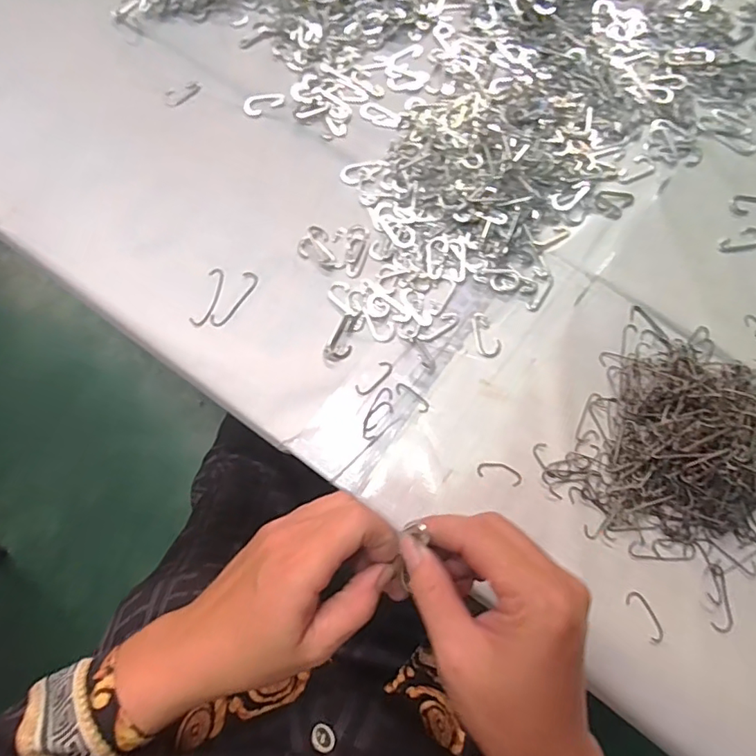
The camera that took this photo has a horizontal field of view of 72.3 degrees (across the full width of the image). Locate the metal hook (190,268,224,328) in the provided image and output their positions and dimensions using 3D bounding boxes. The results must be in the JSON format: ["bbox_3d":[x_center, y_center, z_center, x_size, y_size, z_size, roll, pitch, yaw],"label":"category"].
[{"bbox_3d":[-0.138,-0.066,0.422,0.015,0.004,0.054,14,75,5],"label":"metal hook"}]

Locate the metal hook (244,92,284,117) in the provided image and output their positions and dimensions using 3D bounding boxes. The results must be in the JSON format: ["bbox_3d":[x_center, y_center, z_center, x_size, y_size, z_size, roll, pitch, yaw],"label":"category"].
[{"bbox_3d":[-0.103,-0.250,0.469,0.037,0.006,0.017,-23,75,-5],"label":"metal hook"}]

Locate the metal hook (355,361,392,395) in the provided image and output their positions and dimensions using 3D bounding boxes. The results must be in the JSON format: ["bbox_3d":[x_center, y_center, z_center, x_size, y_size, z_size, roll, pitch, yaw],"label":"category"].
[{"bbox_3d":[-0.003,0.001,0.399,0.013,0.004,0.033,43,79,12],"label":"metal hook"}]

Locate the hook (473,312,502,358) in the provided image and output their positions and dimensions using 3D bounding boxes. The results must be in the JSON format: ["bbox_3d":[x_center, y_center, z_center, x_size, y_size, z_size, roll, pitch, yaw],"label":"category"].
[{"bbox_3d":[0.084,-0.034,0.408,0.018,0.004,0.038,-24,75,-6],"label":"hook"}]

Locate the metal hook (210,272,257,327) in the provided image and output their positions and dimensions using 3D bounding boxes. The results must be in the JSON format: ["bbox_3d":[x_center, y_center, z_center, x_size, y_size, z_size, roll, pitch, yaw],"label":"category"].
[{"bbox_3d":[-0.117,-0.064,0.422,0.014,0.004,0.054,31,77,9],"label":"metal hook"}]

